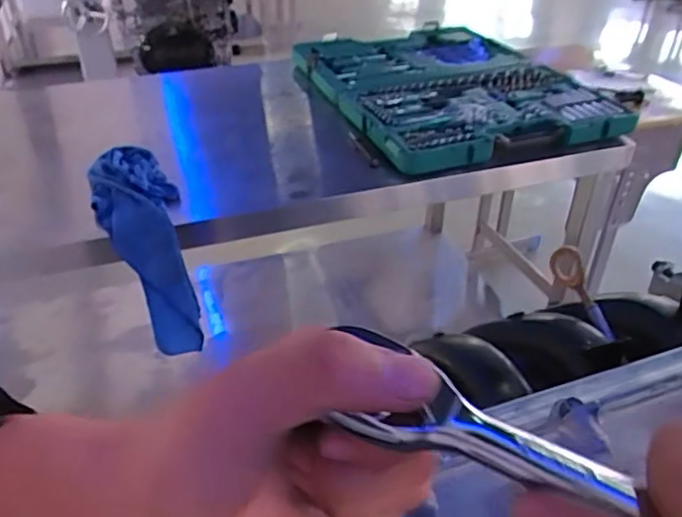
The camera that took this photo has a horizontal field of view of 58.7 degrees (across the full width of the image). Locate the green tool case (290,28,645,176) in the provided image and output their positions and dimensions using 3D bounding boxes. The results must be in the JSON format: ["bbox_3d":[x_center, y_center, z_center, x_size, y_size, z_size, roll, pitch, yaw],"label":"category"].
[{"bbox_3d":[0.248,-0.415,1.442,0.525,0.091,0.724,-13,36,-18],"label":"green tool case"}]

